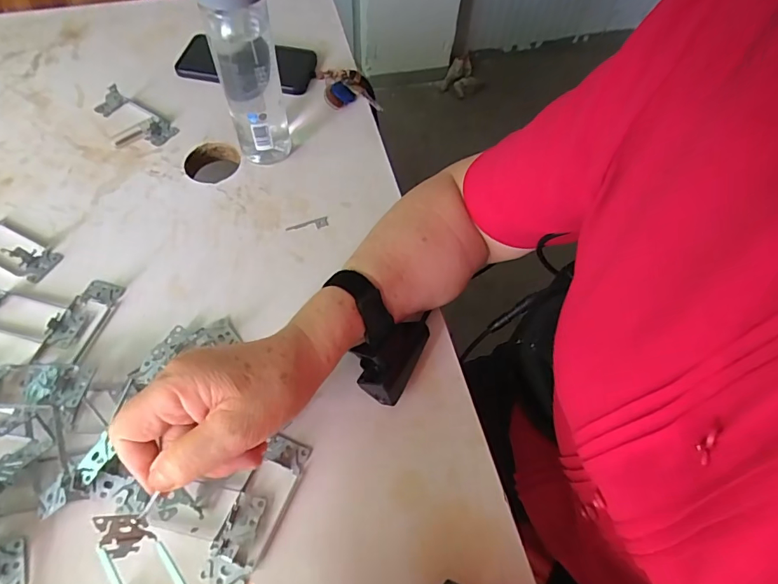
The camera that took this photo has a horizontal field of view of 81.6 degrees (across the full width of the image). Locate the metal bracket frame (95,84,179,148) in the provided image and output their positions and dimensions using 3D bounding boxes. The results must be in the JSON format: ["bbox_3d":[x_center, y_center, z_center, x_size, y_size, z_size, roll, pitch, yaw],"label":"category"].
[{"bbox_3d":[-0.295,-0.203,0.517,0.061,0.024,0.099,-35,68,-20],"label":"metal bracket frame"}]

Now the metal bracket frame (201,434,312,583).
[{"bbox_3d":[-0.097,0.158,0.330,0.034,0.014,0.106,22,62,9],"label":"metal bracket frame"}]

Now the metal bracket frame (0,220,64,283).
[{"bbox_3d":[-0.368,-0.046,0.431,0.107,0.018,0.038,25,62,10],"label":"metal bracket frame"}]

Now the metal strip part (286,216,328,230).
[{"bbox_3d":[-0.084,-0.068,0.464,0.043,0.004,0.011,-17,63,-13],"label":"metal strip part"}]

